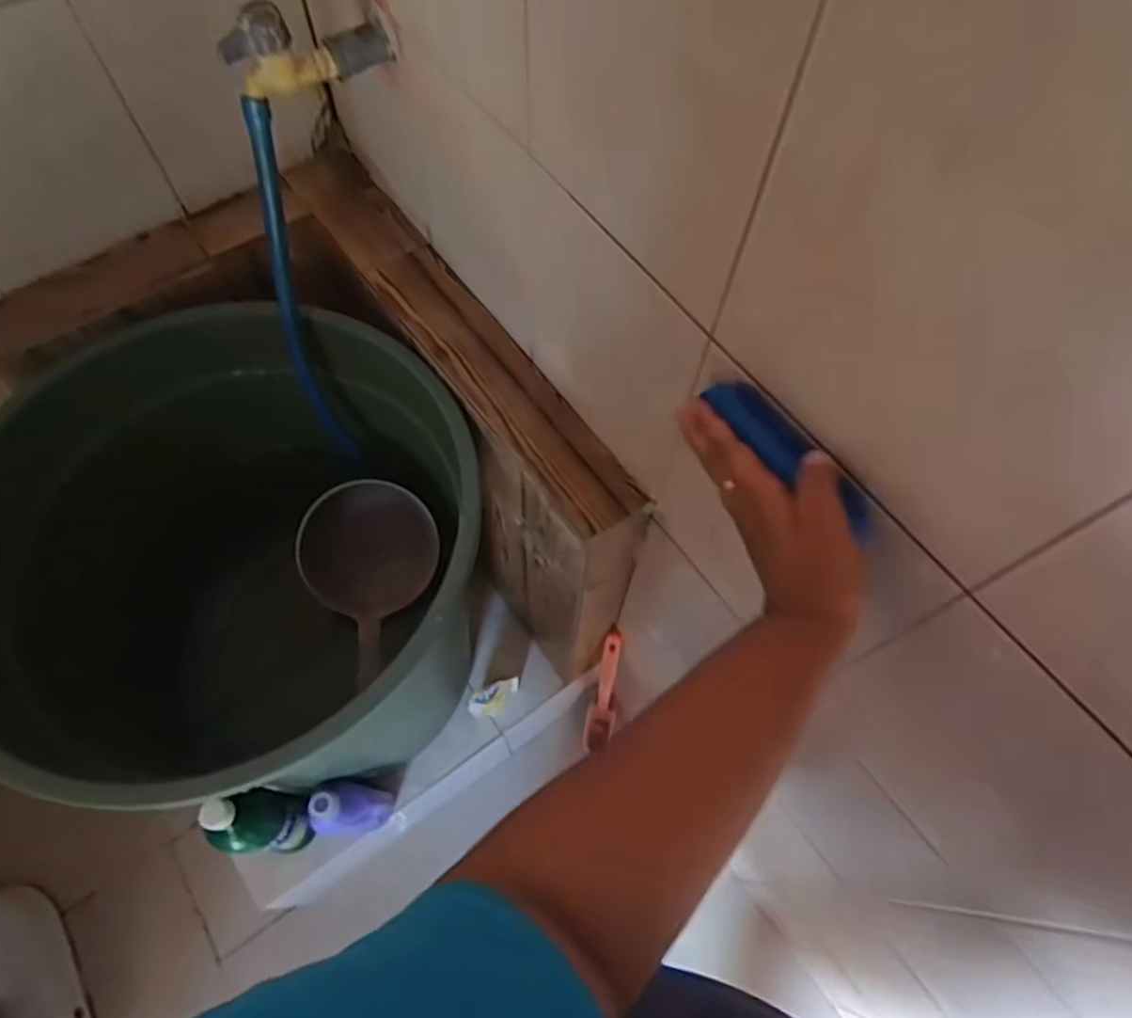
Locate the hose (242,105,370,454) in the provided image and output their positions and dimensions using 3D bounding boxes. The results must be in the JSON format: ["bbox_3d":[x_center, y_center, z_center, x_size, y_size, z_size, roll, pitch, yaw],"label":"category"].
[{"bbox_3d":[-0.278,-0.203,0.707,0.060,0.401,0.093,1,63,-1],"label":"hose"}]

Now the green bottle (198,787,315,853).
[{"bbox_3d":[-0.371,0.394,0.847,0.078,0.238,0.069,2,63,-1],"label":"green bottle"}]

